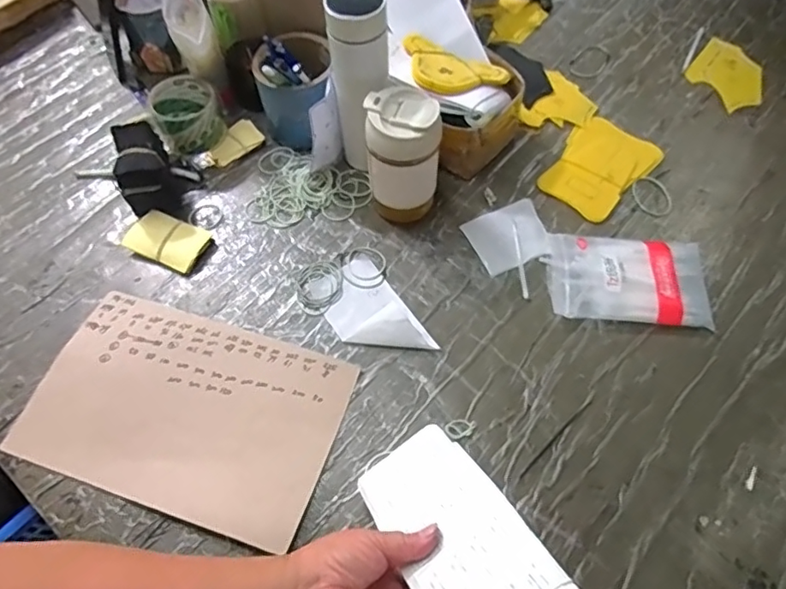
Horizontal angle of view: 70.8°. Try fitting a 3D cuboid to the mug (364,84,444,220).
[{"bbox_3d":[0.013,-0.156,0.645,0.082,0.157,0.070,-8,61,-2],"label":"mug"}]

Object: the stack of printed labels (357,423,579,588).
[{"bbox_3d":[0.061,0.200,0.412,0.093,0.022,0.249,-41,41,-5],"label":"stack of printed labels"}]

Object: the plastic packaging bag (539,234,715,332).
[{"bbox_3d":[0.271,-0.018,0.643,0.176,0.023,0.107,5,62,5],"label":"plastic packaging bag"}]

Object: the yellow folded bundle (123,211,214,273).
[{"bbox_3d":[-0.278,-0.067,0.677,0.091,0.020,0.057,20,64,12],"label":"yellow folded bundle"}]

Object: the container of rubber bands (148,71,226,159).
[{"bbox_3d":[-0.269,-0.235,0.738,0.083,0.070,0.086,0,61,1],"label":"container of rubber bands"}]

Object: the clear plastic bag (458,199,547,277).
[{"bbox_3d":[0.145,-0.073,0.687,0.096,0.006,0.084,-24,63,-11],"label":"clear plastic bag"}]

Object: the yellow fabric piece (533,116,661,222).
[{"bbox_3d":[0.271,-0.171,0.733,0.147,0.005,0.111,-42,68,-19],"label":"yellow fabric piece"}]

